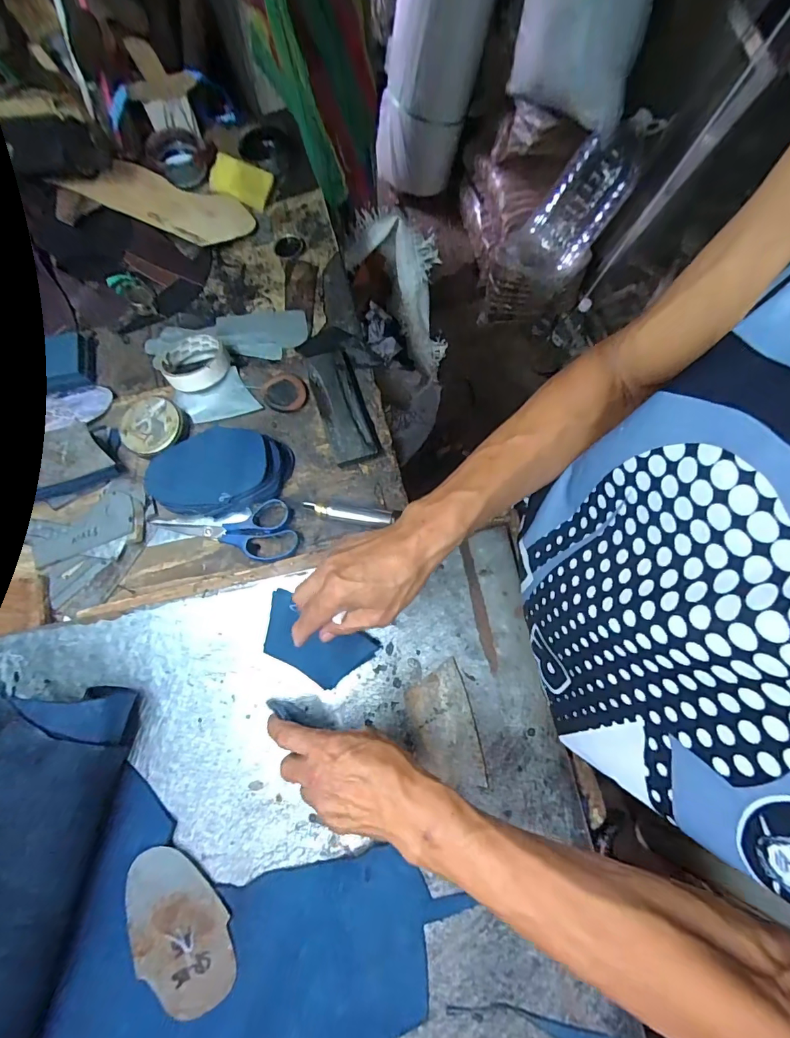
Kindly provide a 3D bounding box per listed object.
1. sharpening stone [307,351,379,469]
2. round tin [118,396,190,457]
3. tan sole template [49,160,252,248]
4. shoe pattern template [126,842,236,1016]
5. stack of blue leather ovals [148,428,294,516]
[{"bbox_3d":[-0.066,-0.140,0.552,0.056,0.022,0.150,-17,79,-7],"label":"sharpening stone"},{"bbox_3d":[-0.299,-0.113,0.548,0.071,0.026,0.075,1,77,-3],"label":"round tin"},{"bbox_3d":[-0.324,-0.450,0.631,0.226,0.018,0.096,10,73,-13],"label":"tan sole template"},{"bbox_3d":[-0.199,0.375,0.406,0.087,0.010,0.137,-34,81,-10],"label":"shoe pattern template"},{"bbox_3d":[-0.206,-0.054,0.521,0.162,0.033,0.096,-2,77,-4],"label":"stack of blue leather ovals"}]

